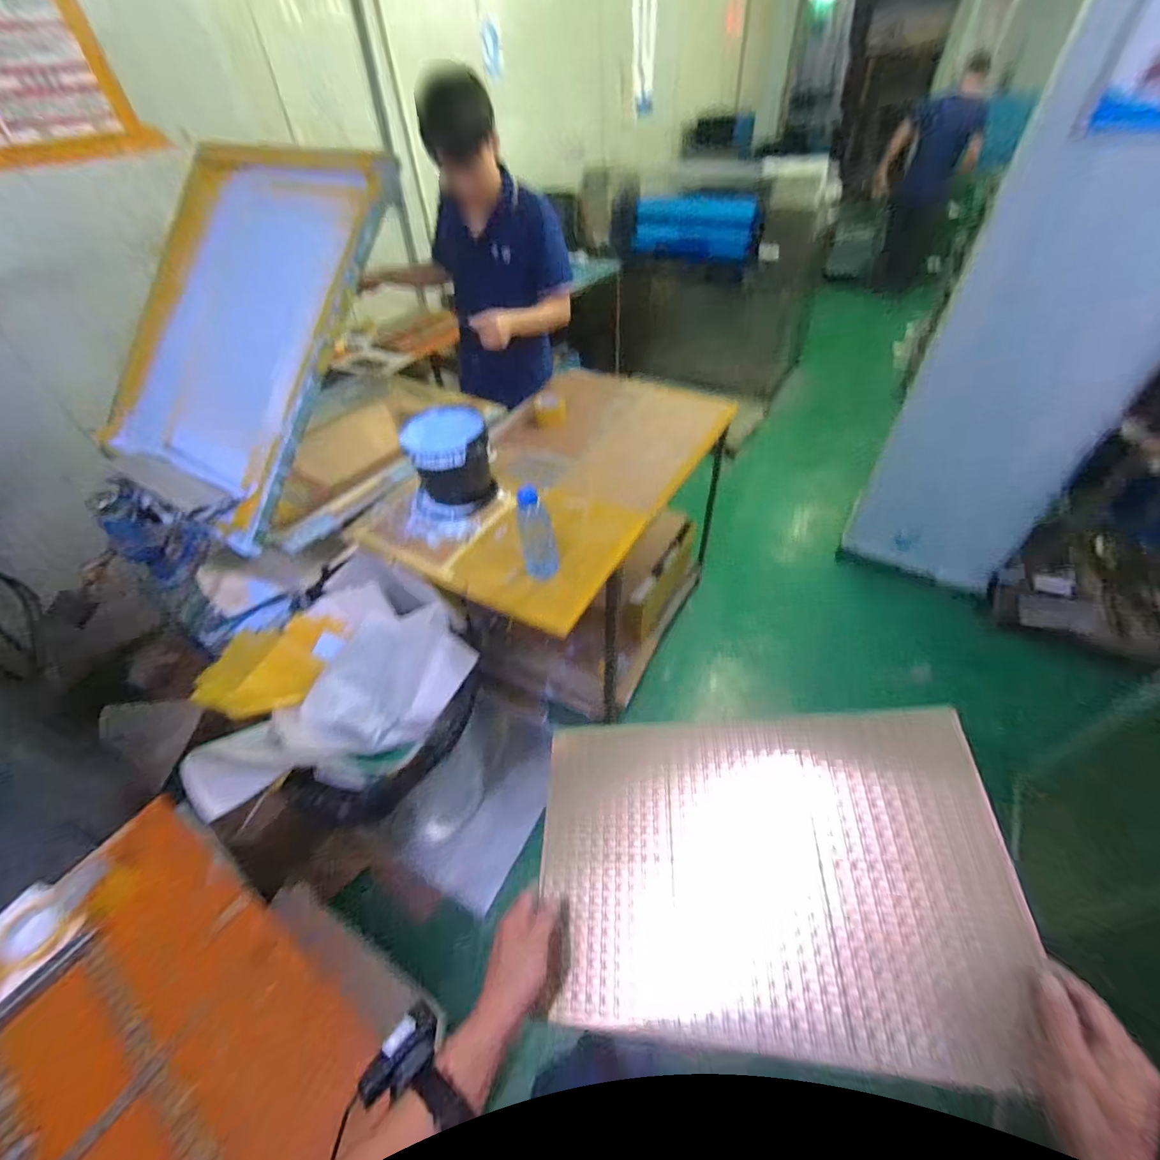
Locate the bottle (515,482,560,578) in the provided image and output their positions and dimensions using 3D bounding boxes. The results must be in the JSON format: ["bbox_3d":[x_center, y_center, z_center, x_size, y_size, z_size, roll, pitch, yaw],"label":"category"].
[{"bbox_3d":[-0.085,-0.089,0.998,0.071,0.200,0.064,-8,47,-3],"label":"bottle"}]

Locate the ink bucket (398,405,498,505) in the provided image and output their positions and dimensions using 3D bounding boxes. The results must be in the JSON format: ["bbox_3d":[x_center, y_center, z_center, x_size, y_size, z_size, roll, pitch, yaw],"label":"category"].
[{"bbox_3d":[-0.325,-0.297,1.247,0.188,0.203,0.202,-2,47,2],"label":"ink bucket"}]

